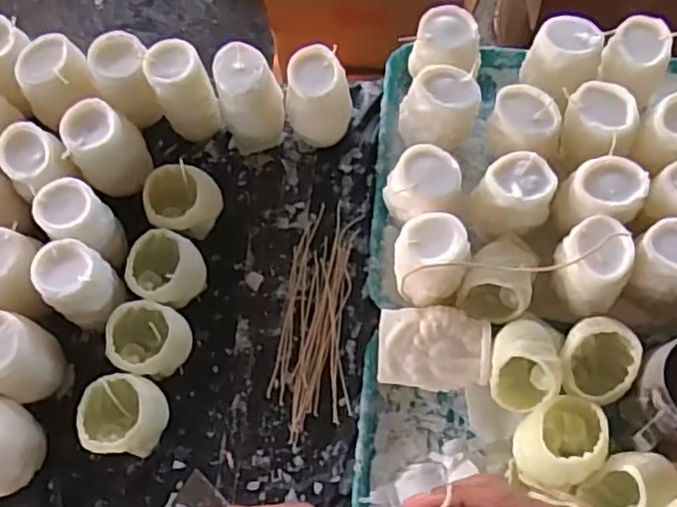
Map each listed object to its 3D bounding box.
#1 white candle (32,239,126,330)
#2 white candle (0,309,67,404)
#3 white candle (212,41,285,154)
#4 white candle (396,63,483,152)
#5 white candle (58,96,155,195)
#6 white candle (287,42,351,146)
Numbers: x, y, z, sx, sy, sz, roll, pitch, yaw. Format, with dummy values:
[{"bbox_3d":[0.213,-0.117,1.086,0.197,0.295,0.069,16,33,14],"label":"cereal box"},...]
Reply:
[{"bbox_3d":[-0.253,0.033,0.644,0.063,0.078,0.071,-18,68,-6],"label":"white candle"},{"bbox_3d":[-0.304,0.098,0.624,0.067,0.093,0.065,-1,67,2],"label":"white candle"},{"bbox_3d":[-0.095,-0.163,0.722,0.066,0.128,0.060,-1,67,2],"label":"white candle"},{"bbox_3d":[0.107,-0.152,0.708,0.066,0.085,0.073,-37,71,-13],"label":"white candle"},{"bbox_3d":[-0.244,-0.110,0.700,0.071,0.086,0.070,-1,67,2],"label":"white candle"},{"bbox_3d":[-0.024,-0.167,0.720,0.074,0.095,0.066,-11,67,-3],"label":"white candle"}]

